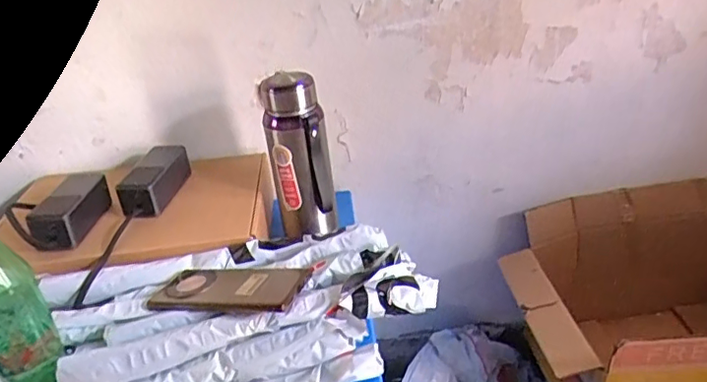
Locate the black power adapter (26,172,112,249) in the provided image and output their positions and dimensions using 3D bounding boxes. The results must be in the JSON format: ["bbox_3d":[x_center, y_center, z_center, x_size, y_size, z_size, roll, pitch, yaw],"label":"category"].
[{"bbox_3d":[-0.372,0.026,0.745,0.051,0.050,0.136,-5,27,4],"label":"black power adapter"}]

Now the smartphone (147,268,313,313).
[{"bbox_3d":[-0.135,0.102,0.609,0.169,0.014,0.076,-5,23,21],"label":"smartphone"}]

